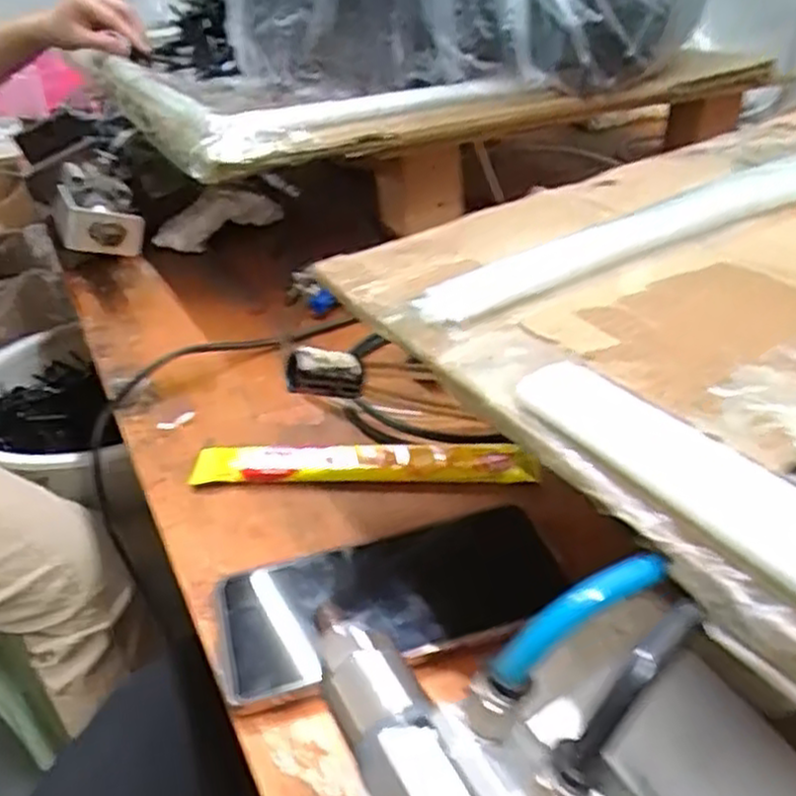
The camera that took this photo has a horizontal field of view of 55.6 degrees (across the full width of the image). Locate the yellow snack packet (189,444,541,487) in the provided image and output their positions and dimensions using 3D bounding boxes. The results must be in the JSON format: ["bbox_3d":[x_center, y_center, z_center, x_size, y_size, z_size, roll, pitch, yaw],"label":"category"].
[{"bbox_3d":[-0.021,0.039,0.441,0.198,0.018,0.024,0,33,4],"label":"yellow snack packet"}]

